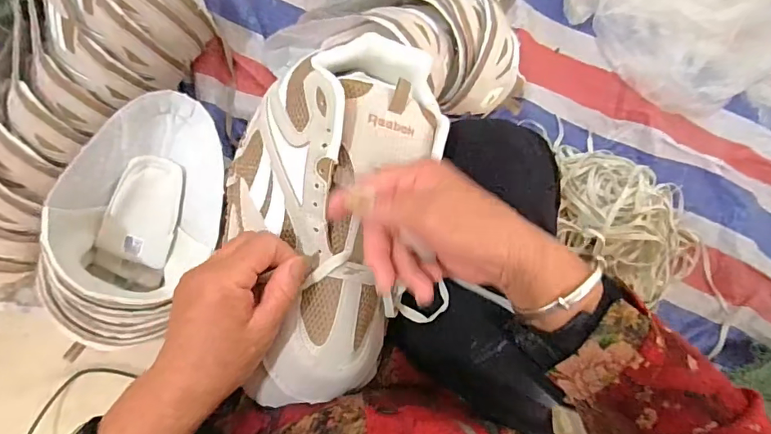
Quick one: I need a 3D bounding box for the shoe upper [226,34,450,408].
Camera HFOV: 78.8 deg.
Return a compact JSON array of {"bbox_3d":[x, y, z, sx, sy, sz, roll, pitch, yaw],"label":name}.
[{"bbox_3d":[-0.042,-0.005,0.345,0.148,0.071,0.277,9,85,-7],"label":"shoe upper"}]

